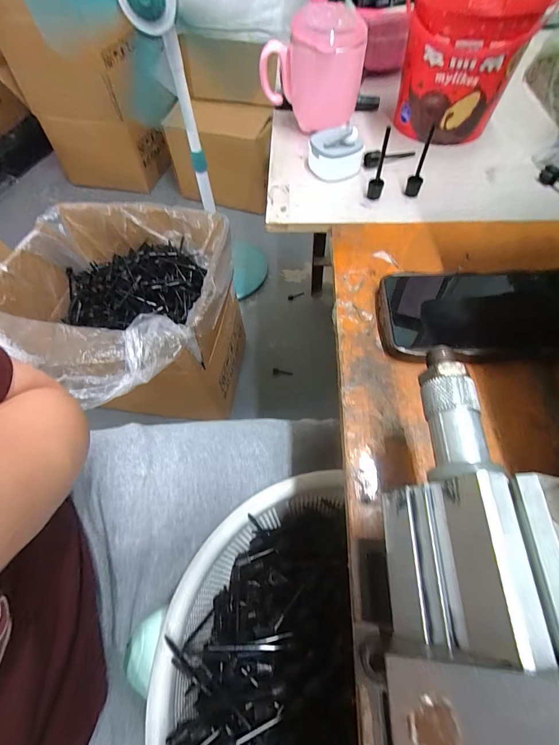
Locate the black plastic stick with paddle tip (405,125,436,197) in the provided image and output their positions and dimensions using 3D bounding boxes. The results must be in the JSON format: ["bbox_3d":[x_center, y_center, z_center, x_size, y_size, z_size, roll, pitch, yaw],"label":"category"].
[{"bbox_3d":[0.136,-0.200,0.326,0.014,0.059,0.014,21,63,14],"label":"black plastic stick with paddle tip"}]

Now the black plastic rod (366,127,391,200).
[{"bbox_3d":[0.096,-0.196,0.323,0.015,0.060,0.010,16,62,11],"label":"black plastic rod"}]

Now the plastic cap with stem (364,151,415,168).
[{"bbox_3d":[0.123,-0.242,0.375,0.062,0.014,0.011,-23,62,-11],"label":"plastic cap with stem"}]

